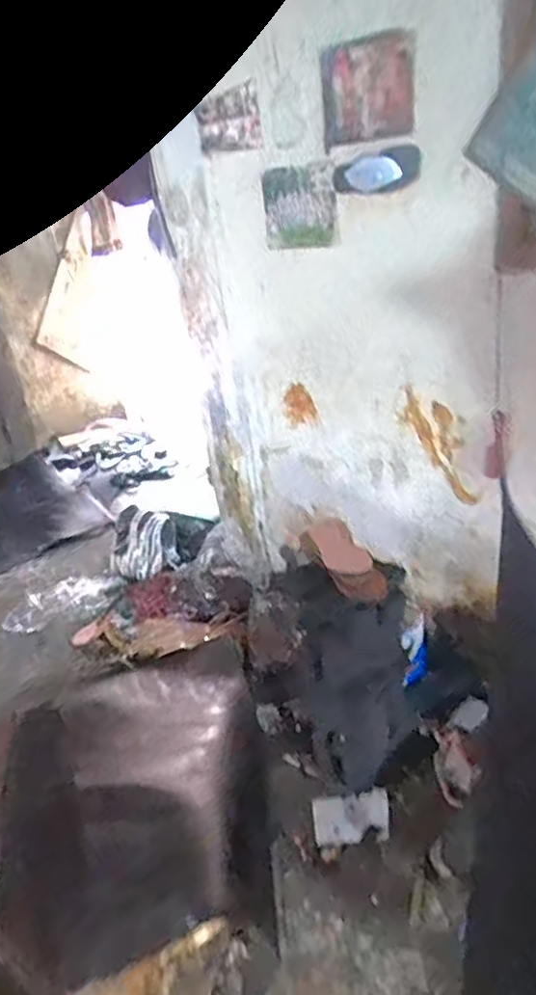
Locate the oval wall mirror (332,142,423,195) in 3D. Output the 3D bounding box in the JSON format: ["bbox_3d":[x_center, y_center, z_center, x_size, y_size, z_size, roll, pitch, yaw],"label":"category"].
[{"bbox_3d":[0.264,-0.798,1.553,0.012,0.097,0.265,-27,31,-36],"label":"oval wall mirror"}]

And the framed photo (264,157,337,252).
[{"bbox_3d":[0.089,-0.794,1.739,0.242,0.205,0.012,13,31,38],"label":"framed photo"}]

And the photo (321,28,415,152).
[{"bbox_3d":[0.230,-0.954,1.487,0.250,0.200,0.015,15,33,40],"label":"photo"}]

